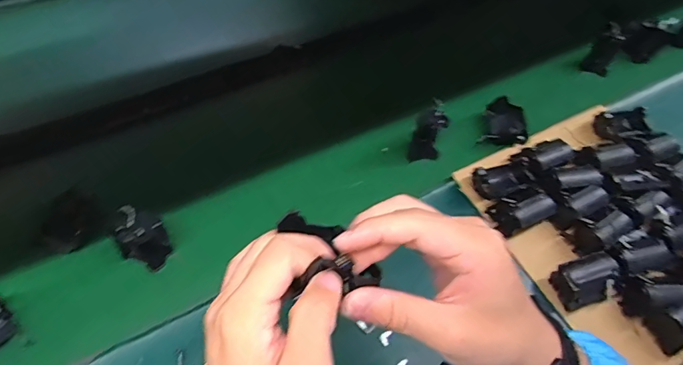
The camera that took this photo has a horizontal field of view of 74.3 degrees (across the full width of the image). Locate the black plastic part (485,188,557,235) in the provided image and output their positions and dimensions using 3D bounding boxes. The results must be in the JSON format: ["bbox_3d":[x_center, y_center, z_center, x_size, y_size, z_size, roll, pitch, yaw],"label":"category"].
[{"bbox_3d":[0.225,0.037,0.563,0.067,0.049,0.045,-19,59,-16],"label":"black plastic part"}]

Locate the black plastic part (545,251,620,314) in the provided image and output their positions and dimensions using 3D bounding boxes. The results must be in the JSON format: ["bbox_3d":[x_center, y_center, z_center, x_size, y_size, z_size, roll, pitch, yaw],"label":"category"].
[{"bbox_3d":[0.282,0.113,0.518,0.064,0.045,0.045,-14,58,-13],"label":"black plastic part"}]

